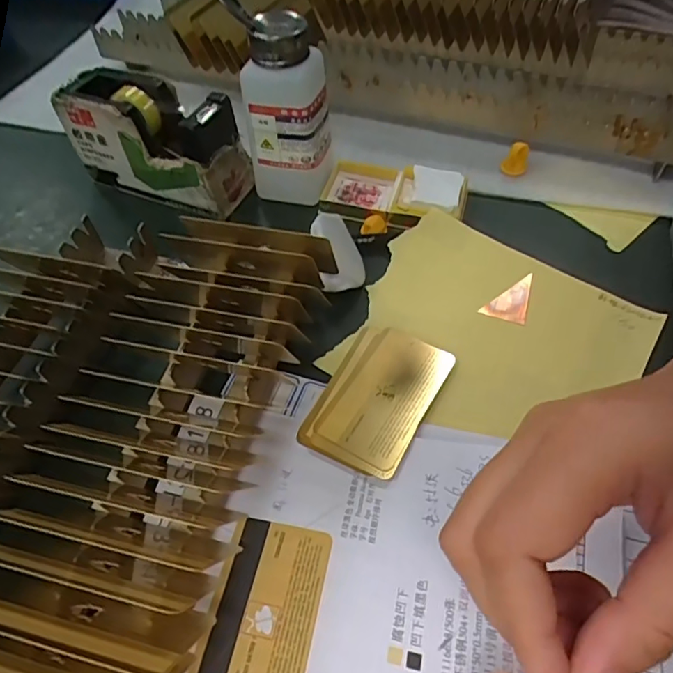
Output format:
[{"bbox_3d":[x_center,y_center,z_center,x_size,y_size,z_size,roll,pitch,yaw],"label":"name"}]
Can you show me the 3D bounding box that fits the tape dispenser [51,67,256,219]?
[{"bbox_3d":[-0.140,-0.153,0.408,0.139,0.076,0.050,18,56,16],"label":"tape dispenser"}]

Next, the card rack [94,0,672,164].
[{"bbox_3d":[0.123,-0.265,0.477,0.402,0.087,0.208,13,55,13],"label":"card rack"}]

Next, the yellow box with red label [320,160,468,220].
[{"bbox_3d":[0.045,-0.116,0.407,0.109,0.016,0.053,10,54,10],"label":"yellow box with red label"}]

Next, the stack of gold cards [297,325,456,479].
[{"bbox_3d":[0.024,0.033,0.305,0.060,0.005,0.094,23,57,19],"label":"stack of gold cards"}]

